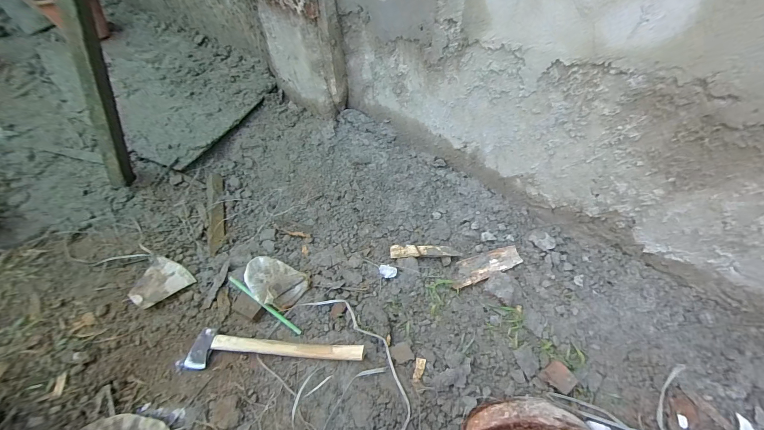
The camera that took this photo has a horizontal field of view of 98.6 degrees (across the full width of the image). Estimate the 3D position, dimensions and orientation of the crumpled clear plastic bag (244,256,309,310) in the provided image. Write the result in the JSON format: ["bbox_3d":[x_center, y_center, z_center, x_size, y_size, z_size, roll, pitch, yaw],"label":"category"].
[{"bbox_3d":[-0.241,0.148,0.729,0.130,0.043,0.099,21,53,18],"label":"crumpled clear plastic bag"}]

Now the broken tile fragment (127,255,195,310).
[{"bbox_3d":[-0.494,0.146,0.724,0.121,0.028,0.109,28,55,22],"label":"broken tile fragment"}]

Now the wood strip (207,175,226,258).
[{"bbox_3d":[-0.450,-0.017,0.891,0.045,0.012,0.289,-16,51,-13],"label":"wood strip"}]

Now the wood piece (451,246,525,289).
[{"bbox_3d":[0.233,0.114,0.740,0.165,0.011,0.055,-17,70,-8],"label":"wood piece"}]

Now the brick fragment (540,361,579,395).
[{"bbox_3d":[0.315,0.286,0.579,0.038,0.020,0.049,-33,57,-25],"label":"brick fragment"}]

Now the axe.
[{"bbox_3d":[-0.201,0.264,0.611,0.332,0.045,0.074,6,49,6],"label":"axe"}]

